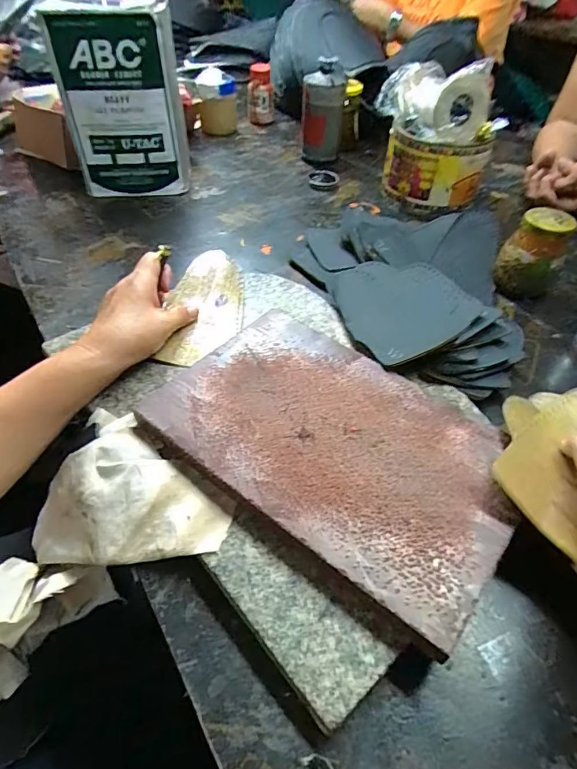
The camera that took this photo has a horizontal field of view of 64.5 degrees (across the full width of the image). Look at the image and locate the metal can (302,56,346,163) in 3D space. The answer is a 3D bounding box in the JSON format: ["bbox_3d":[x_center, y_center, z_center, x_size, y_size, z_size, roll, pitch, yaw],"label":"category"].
[{"bbox_3d":[0.060,-0.479,0.804,0.073,0.146,0.086,9,49,2],"label":"metal can"}]

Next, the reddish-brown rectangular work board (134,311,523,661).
[{"bbox_3d":[0.039,0.044,0.367,0.273,0.025,0.177,33,54,22],"label":"reddish-brown rectangular work board"}]

